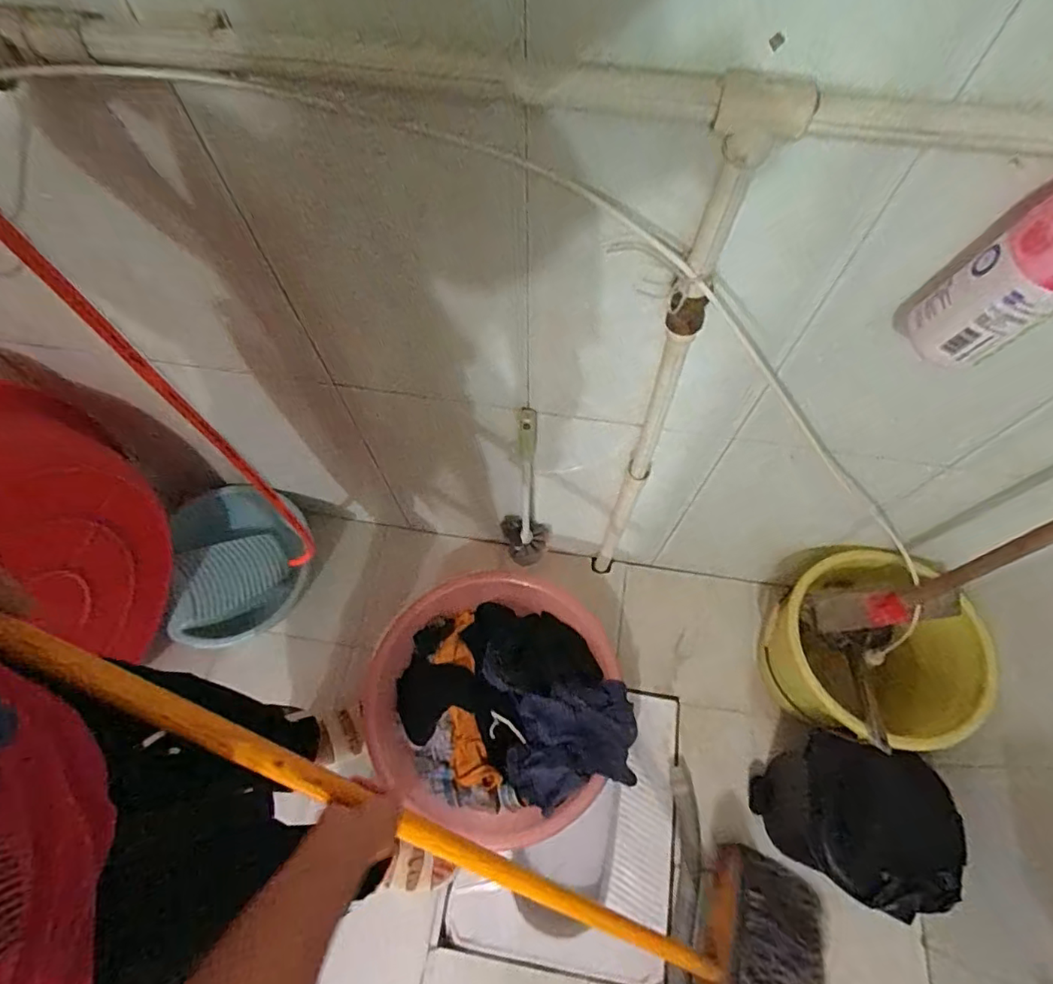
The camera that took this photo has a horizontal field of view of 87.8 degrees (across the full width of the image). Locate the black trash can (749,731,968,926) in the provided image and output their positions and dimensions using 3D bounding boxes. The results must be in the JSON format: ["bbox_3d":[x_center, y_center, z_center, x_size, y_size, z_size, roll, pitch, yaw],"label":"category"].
[{"bbox_3d":[0.570,0.577,0.981,0.205,0.345,0.228,22,67,10],"label":"black trash can"}]

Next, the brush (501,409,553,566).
[{"bbox_3d":[0.000,0.018,1.039,0.094,0.512,0.091,-5,65,-2],"label":"brush"}]

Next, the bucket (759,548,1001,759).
[{"bbox_3d":[0.650,0.322,1.095,0.322,0.312,0.348,0,65,0],"label":"bucket"}]

